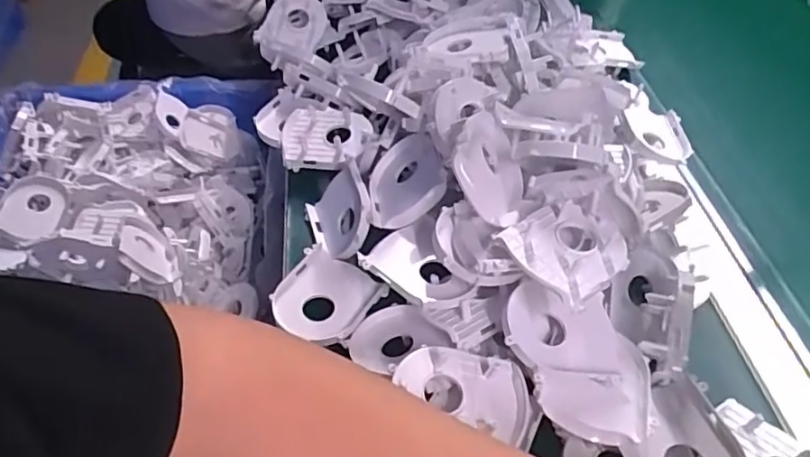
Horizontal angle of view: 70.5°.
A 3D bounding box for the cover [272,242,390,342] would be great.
[{"bbox_3d":[-0.058,0.050,0.431,0.071,0.010,0.064,25,51,17],"label":"cover"}]

